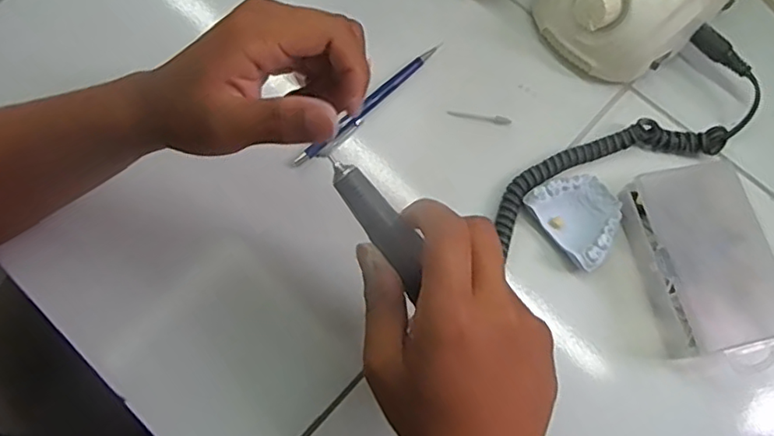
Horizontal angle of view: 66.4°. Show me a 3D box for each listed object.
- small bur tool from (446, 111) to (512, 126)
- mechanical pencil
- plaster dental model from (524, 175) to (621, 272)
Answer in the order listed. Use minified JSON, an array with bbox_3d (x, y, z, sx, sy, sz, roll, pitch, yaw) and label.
[{"bbox_3d":[0.068,-0.074,0.433,0.046,0.004,0.006,13,73,3],"label":"small bur tool"},{"bbox_3d":[-0.012,-0.083,0.432,0.142,0.006,0.011,-42,78,-12],"label":"mechanical pencil"},{"bbox_3d":[0.131,-0.002,0.398,0.049,0.014,0.063,-33,76,-10],"label":"plaster dental model"}]

